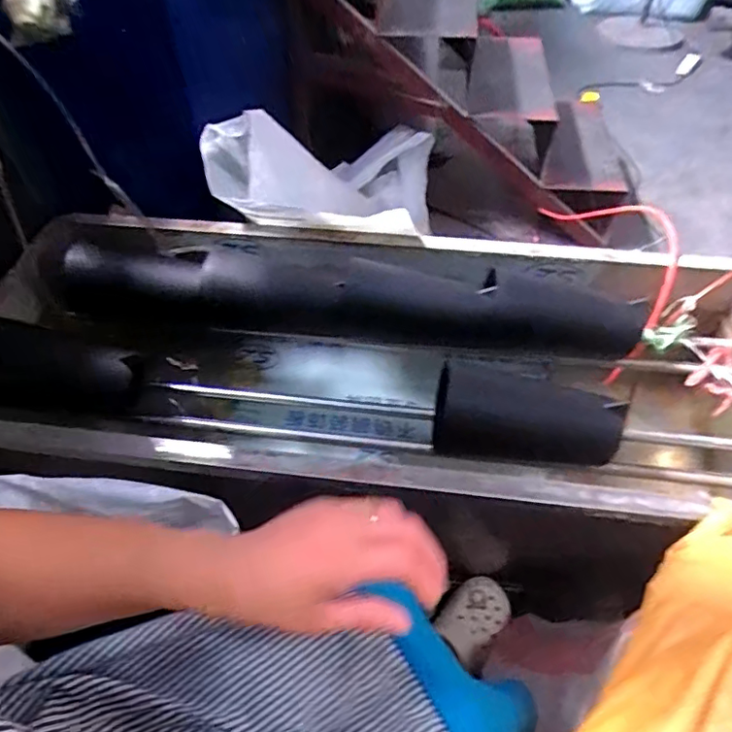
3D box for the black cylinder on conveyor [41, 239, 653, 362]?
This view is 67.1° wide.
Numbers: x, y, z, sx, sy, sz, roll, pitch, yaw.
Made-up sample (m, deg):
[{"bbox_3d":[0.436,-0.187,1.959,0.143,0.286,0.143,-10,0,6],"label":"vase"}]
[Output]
[{"bbox_3d":[-0.061,-0.132,1.047,1.072,0.135,0.184,8,51,9],"label":"black cylinder on conveyor"}]

